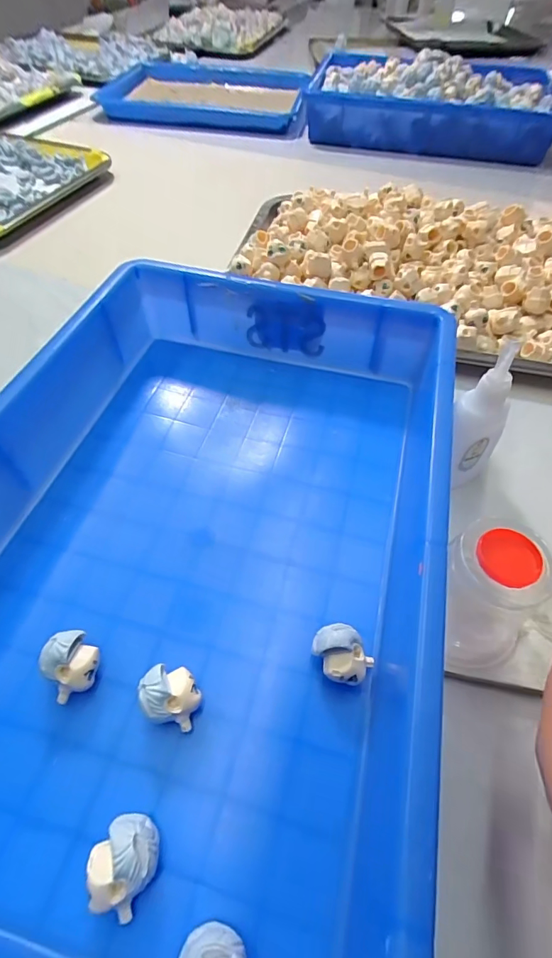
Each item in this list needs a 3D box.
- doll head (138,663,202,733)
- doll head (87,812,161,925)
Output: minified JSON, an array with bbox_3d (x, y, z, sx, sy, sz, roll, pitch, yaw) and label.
[{"bbox_3d":[-0.047,0.099,0.192,0.025,0.024,0.023,8,56,4],"label":"doll head"},{"bbox_3d":[-0.056,0.144,0.159,0.023,0.023,0.027,26,59,15],"label":"doll head"}]

